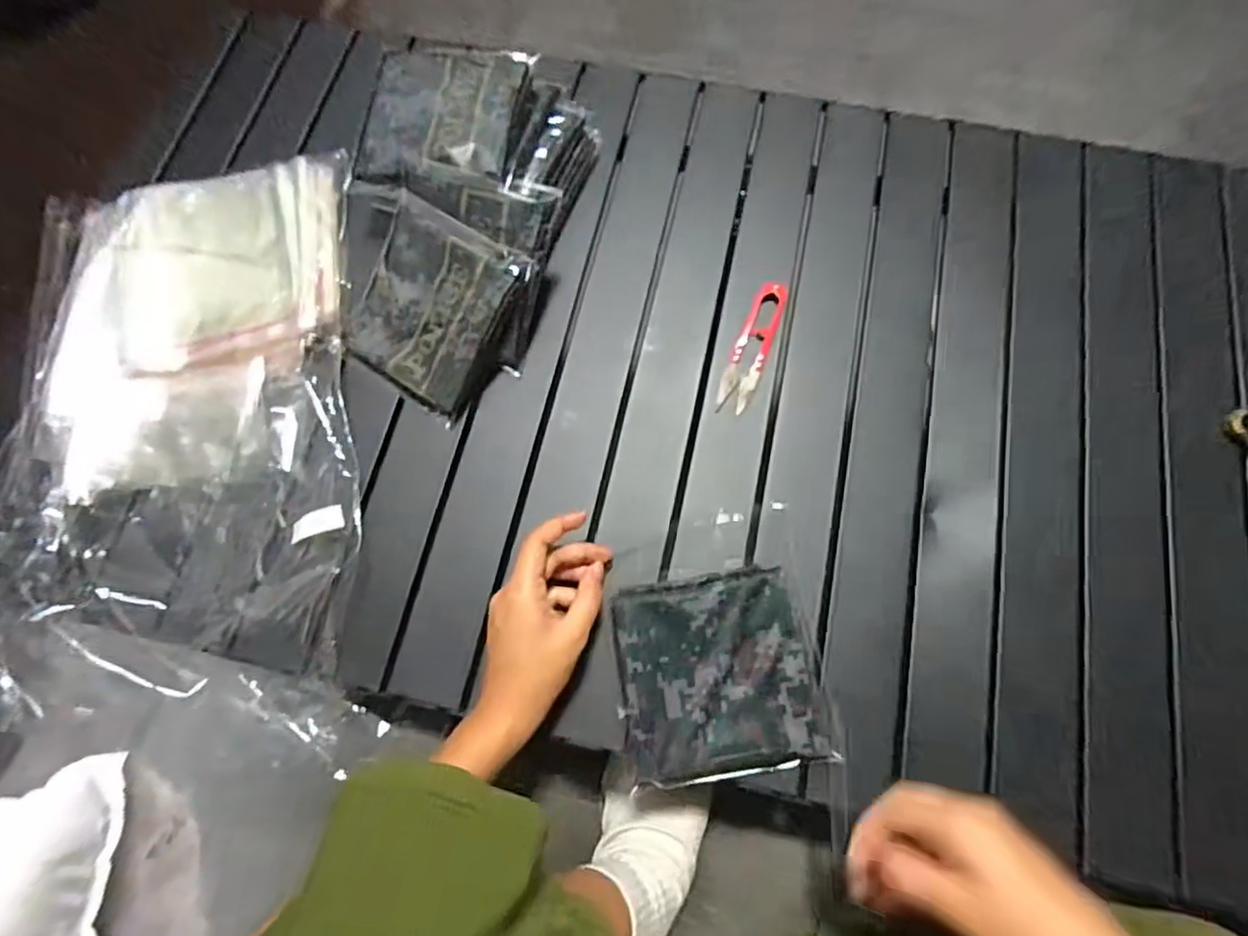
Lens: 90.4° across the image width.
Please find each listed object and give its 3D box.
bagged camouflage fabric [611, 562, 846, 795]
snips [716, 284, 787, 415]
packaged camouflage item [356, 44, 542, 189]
[{"bbox_3d":[0.065,0.139,0.421,0.135,0.025,0.126,-9,72,-1],"label":"bagged camouflage fabric"},{"bbox_3d":[0.104,-0.099,0.503,0.027,0.010,0.119,21,74,8],"label":"snips"},{"bbox_3d":[-0.148,-0.290,0.504,0.127,0.019,0.132,8,73,4],"label":"packaged camouflage item"}]

